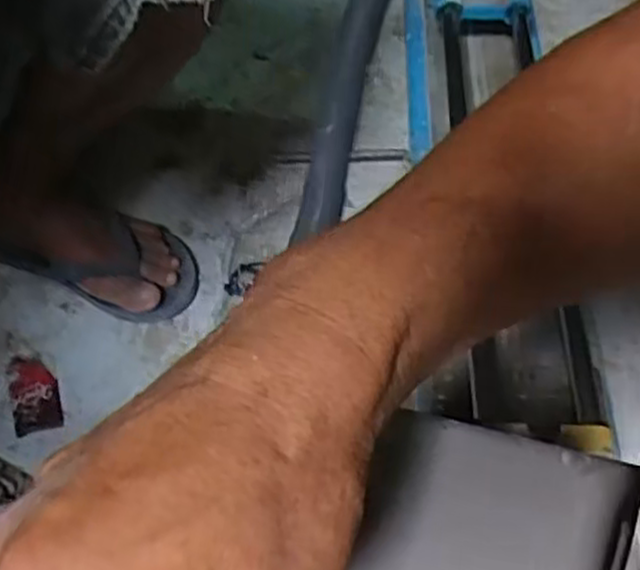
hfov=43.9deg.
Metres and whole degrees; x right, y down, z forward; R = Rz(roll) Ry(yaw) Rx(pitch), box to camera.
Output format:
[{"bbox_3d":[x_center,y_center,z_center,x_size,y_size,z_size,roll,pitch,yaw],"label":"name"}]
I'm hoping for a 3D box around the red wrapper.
[{"bbox_3d":[-0.267,0.100,0.741,0.043,0.007,0.087,-18,53,-9],"label":"red wrapper"}]

